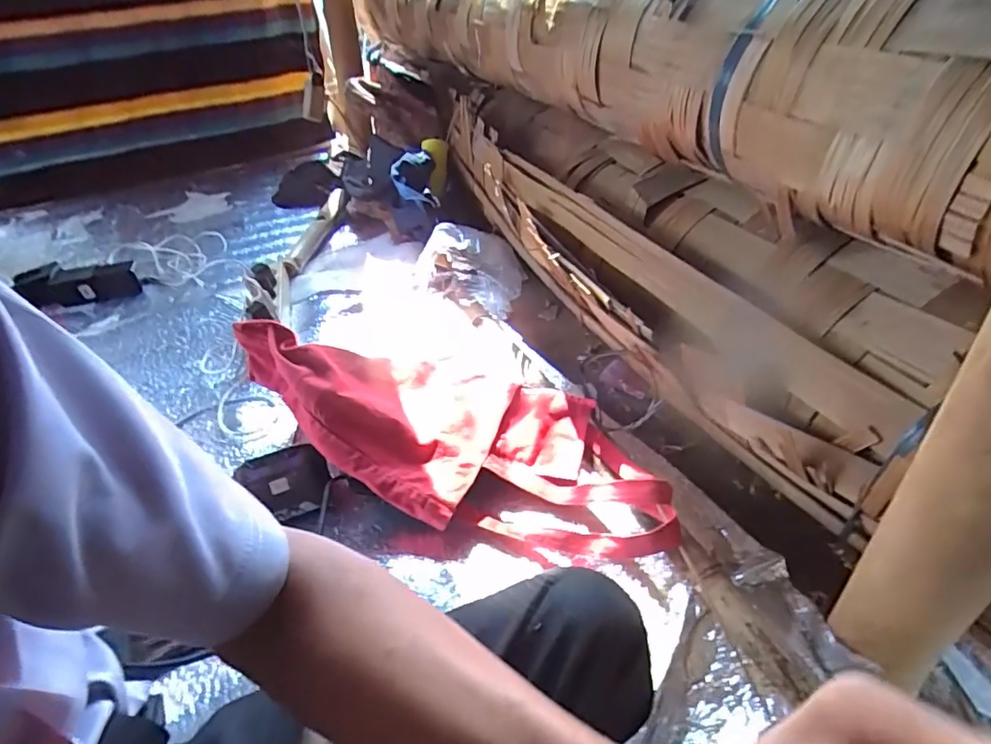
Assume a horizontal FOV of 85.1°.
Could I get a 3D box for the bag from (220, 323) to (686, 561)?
[{"bbox_3d":[-0.058,0.055,0.675,0.532,0.145,0.231,19,41,6],"label":"bag"}]

